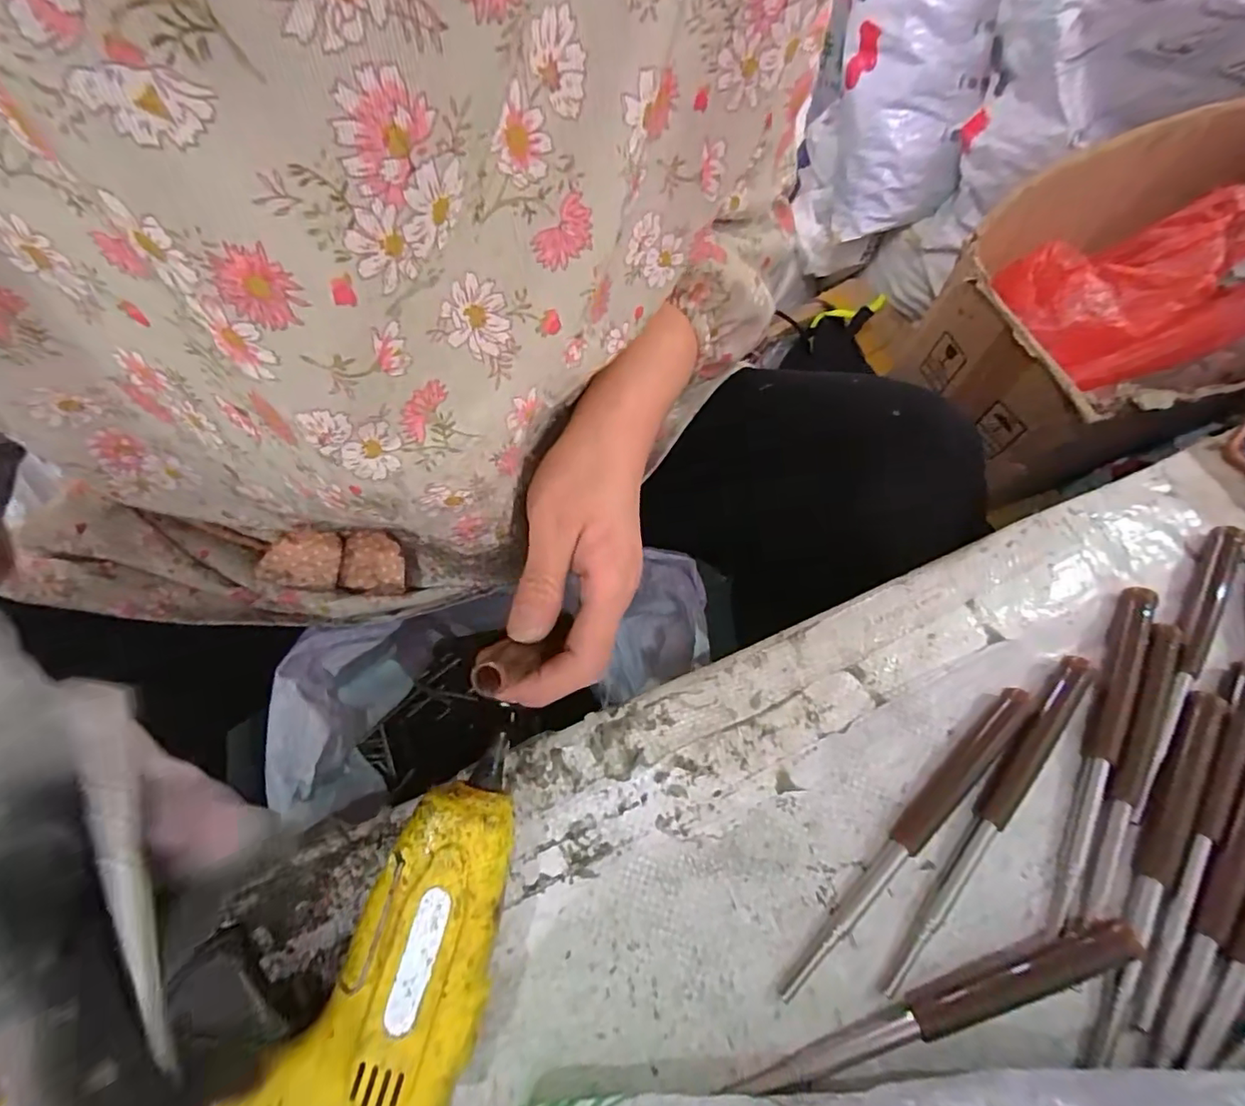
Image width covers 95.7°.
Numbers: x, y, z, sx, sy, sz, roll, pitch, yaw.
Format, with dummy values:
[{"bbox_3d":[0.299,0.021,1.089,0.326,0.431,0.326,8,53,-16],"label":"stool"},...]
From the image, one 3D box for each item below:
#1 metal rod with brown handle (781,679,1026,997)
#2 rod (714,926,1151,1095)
[{"bbox_3d":[0.133,0.126,0.254,0.174,0.011,0.015,-39,76,-19],"label":"metal rod with brown handle"},{"bbox_3d":[0.127,0.188,0.227,0.175,0.015,0.018,-13,69,-10],"label":"rod"}]

